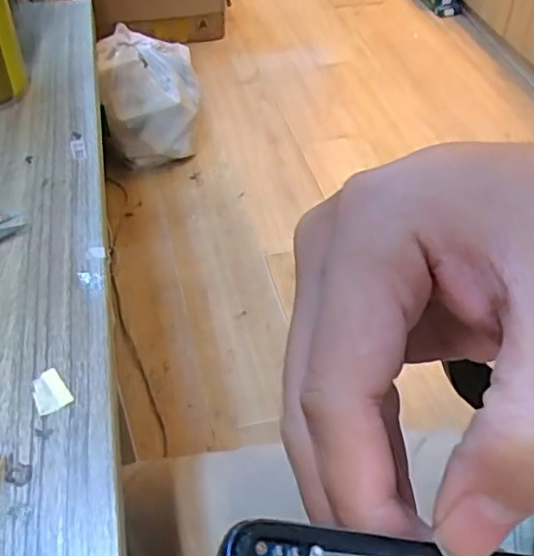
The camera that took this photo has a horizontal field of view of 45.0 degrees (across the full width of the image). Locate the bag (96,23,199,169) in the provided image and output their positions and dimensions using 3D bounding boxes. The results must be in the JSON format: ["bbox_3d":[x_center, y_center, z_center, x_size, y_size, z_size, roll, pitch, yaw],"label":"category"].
[{"bbox_3d":[-0.301,-0.475,1.666,0.242,0.216,0.319,-9,46,-10],"label":"bag"}]

